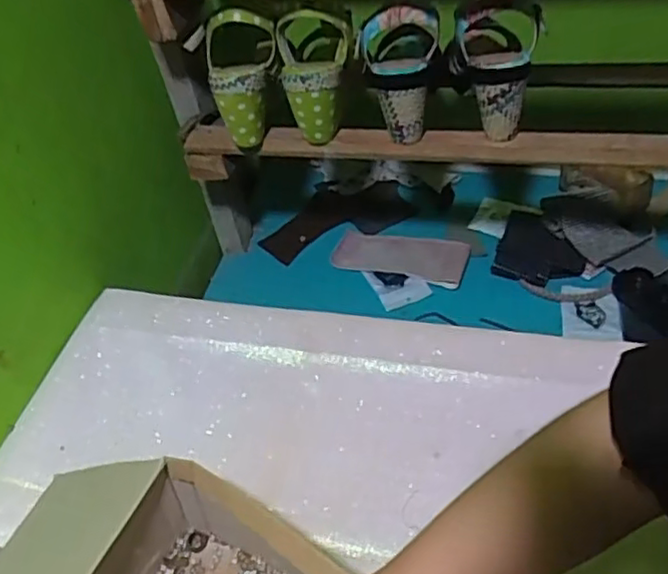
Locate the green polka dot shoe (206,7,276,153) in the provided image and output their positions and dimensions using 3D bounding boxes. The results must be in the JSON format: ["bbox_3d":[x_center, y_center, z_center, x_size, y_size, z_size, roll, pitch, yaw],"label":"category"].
[{"bbox_3d":[-0.095,-0.224,0.722,0.077,0.140,0.063,-13,45,-3],"label":"green polka dot shoe"}]

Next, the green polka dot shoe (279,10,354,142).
[{"bbox_3d":[-0.017,-0.228,0.714,0.079,0.136,0.078,-10,45,1],"label":"green polka dot shoe"}]

